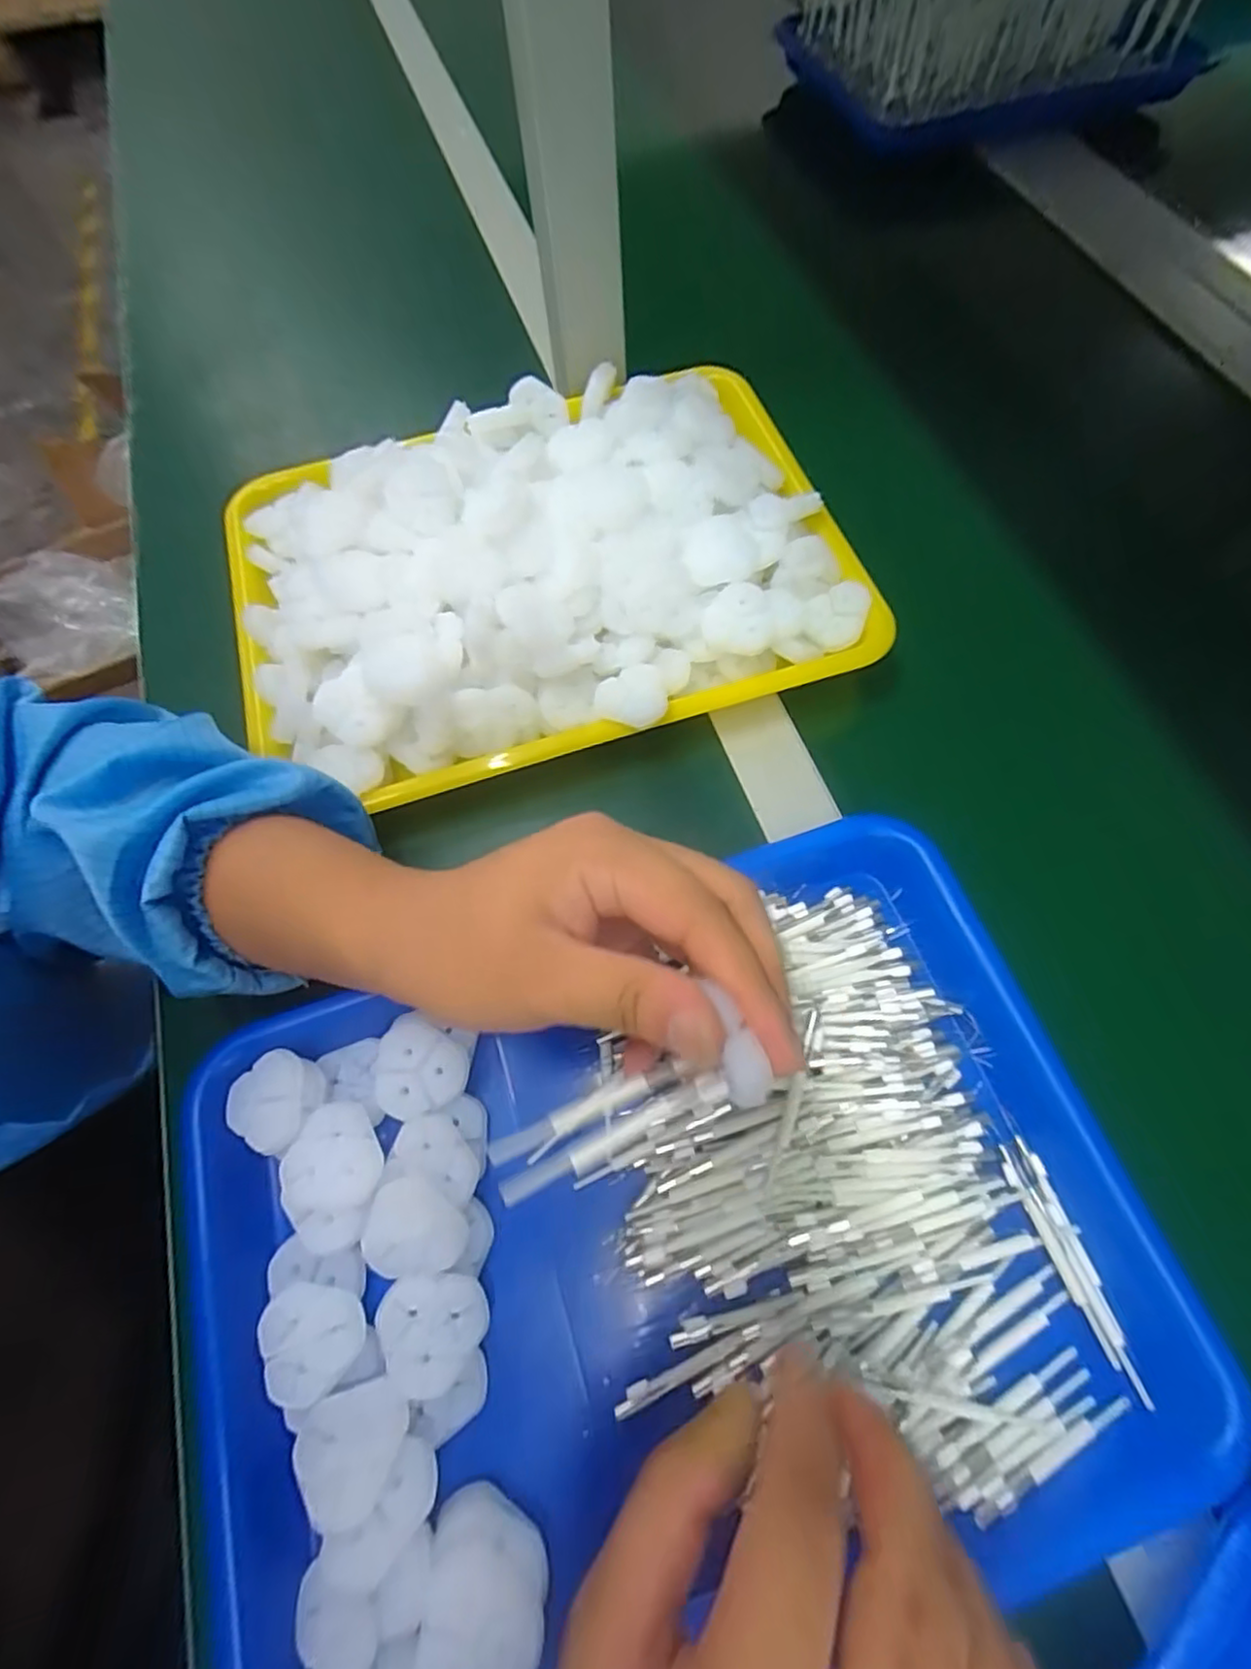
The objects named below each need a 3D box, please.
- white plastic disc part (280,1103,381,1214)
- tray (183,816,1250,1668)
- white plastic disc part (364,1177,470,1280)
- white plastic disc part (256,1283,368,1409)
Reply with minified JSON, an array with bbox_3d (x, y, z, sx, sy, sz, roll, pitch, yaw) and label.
[{"bbox_3d":[-0.113,0.124,0.255,0.036,0.006,0.036,-1,66,2],"label":"white plastic disc part"},{"bbox_3d":[0.006,0.154,0.247,0.355,0.039,0.249,-19,72,-5],"label":"tray"},{"bbox_3d":[-0.078,0.145,0.245,0.034,0.007,0.031,-6,66,0],"label":"white plastic disc part"},{"bbox_3d":[-0.112,0.181,0.239,0.034,0.010,0.035,-1,66,2],"label":"white plastic disc part"}]

